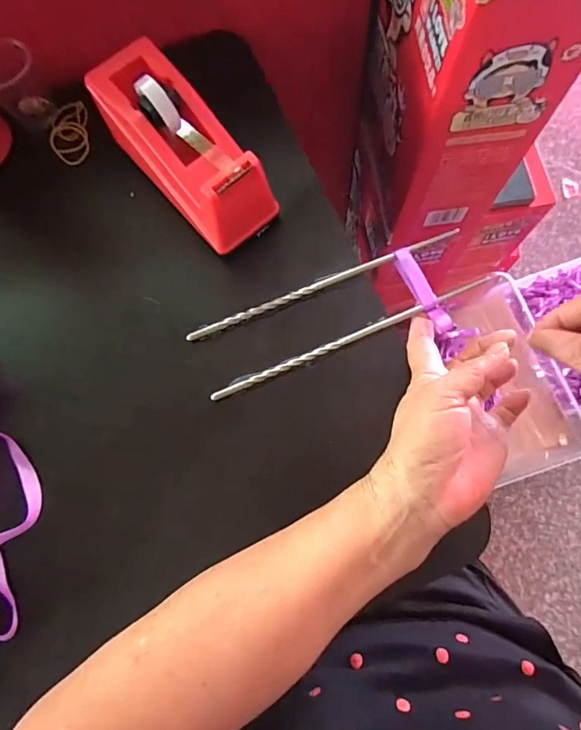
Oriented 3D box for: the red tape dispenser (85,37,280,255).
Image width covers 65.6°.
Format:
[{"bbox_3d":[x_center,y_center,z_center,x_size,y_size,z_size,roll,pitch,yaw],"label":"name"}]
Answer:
[{"bbox_3d":[-0.080,-0.163,0.327,0.062,0.059,0.156,-40,88,-9],"label":"red tape dispenser"}]

